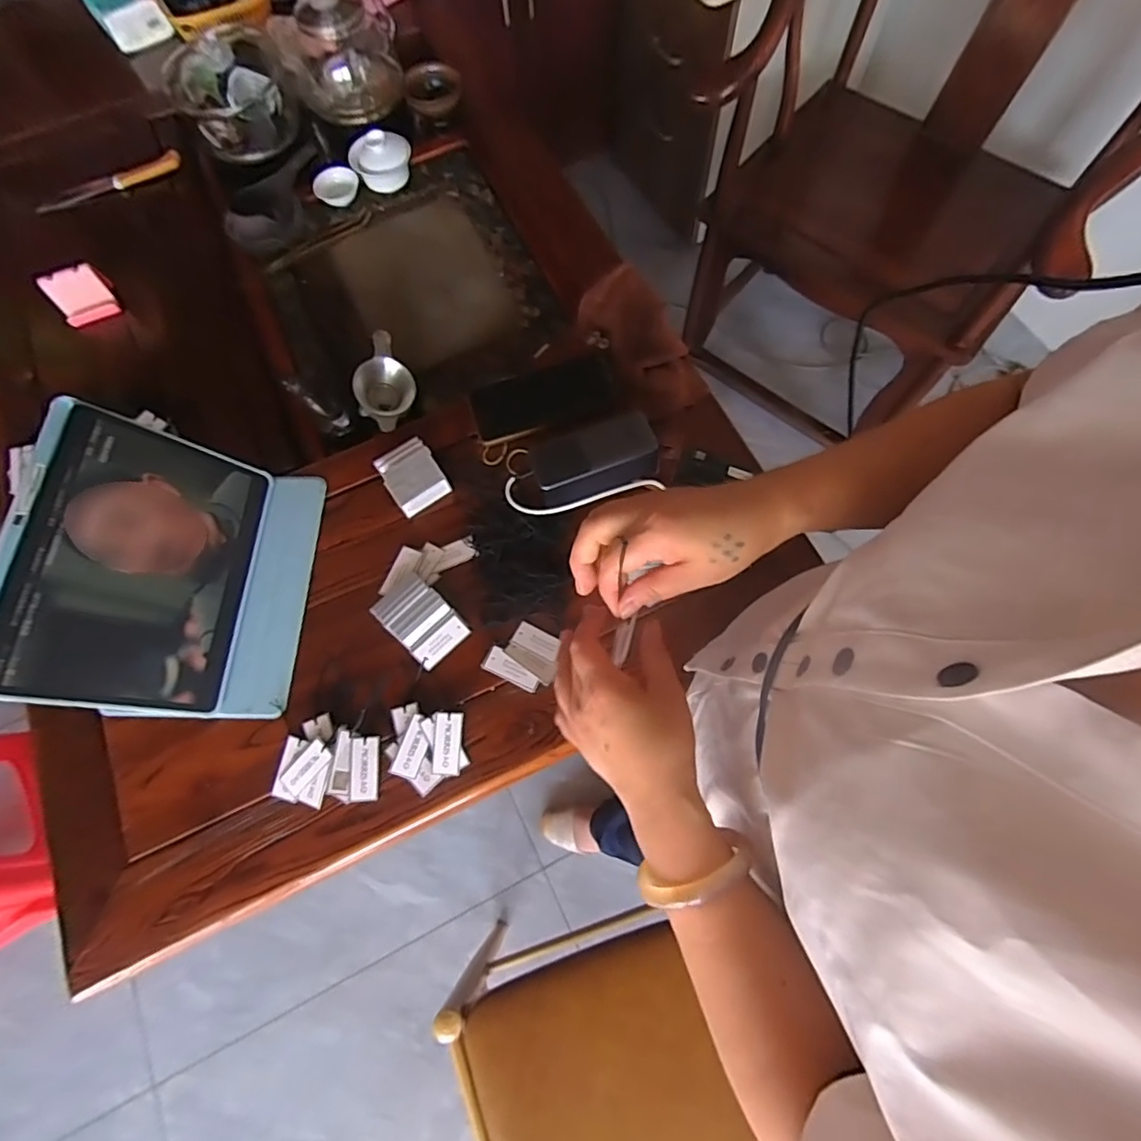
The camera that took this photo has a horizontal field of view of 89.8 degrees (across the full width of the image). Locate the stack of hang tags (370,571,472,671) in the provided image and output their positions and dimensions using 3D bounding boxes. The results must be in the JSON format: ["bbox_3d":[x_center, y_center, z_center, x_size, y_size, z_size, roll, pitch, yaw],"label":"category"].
[{"bbox_3d":[-0.154,0.049,0.589,0.090,0.015,0.060,42,77,14],"label":"stack of hang tags"}]

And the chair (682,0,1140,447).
[{"bbox_3d":[0.666,-0.796,1.119,0.694,0.825,0.690,40,77,14],"label":"chair"}]

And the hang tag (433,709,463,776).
[{"bbox_3d":[-0.118,0.166,0.551,0.026,0.010,0.059,0,71,2],"label":"hang tag"}]

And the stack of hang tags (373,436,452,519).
[{"bbox_3d":[-0.178,-0.107,0.640,0.059,0.022,0.077,-32,73,-9],"label":"stack of hang tags"}]

